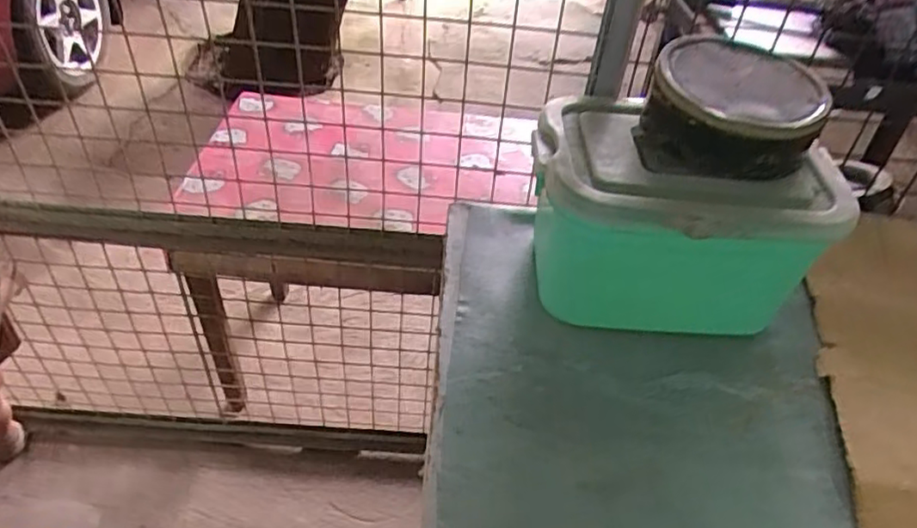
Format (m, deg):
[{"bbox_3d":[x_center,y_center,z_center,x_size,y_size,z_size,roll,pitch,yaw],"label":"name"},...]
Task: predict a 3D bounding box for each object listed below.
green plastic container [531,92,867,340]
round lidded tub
[{"bbox_3d":[0.262,-0.055,0.827,0.334,0.218,0.251,5,45,1],"label":"green plastic container"},{"bbox_3d":[0.327,-0.187,0.773,0.194,0.076,0.224,24,48,19],"label":"round lidded tub"}]

